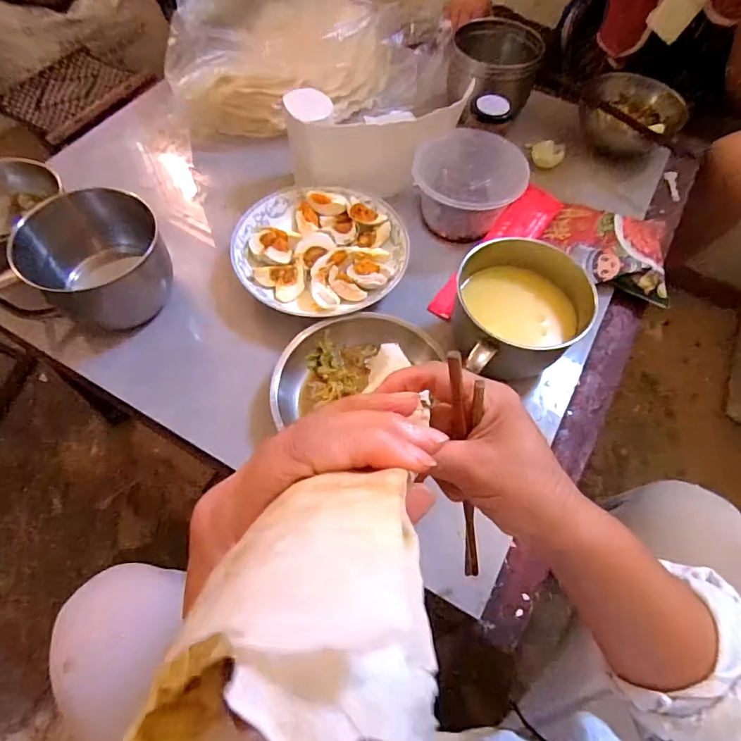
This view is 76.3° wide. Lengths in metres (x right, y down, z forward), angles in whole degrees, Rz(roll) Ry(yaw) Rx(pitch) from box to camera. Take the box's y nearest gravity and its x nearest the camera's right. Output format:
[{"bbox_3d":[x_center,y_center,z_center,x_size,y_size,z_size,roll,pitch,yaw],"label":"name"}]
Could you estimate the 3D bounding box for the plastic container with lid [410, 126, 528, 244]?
[{"bbox_3d":[0.128,-0.237,0.624,0.134,0.075,0.121,-5,62,-4],"label":"plastic container with lid"}]

